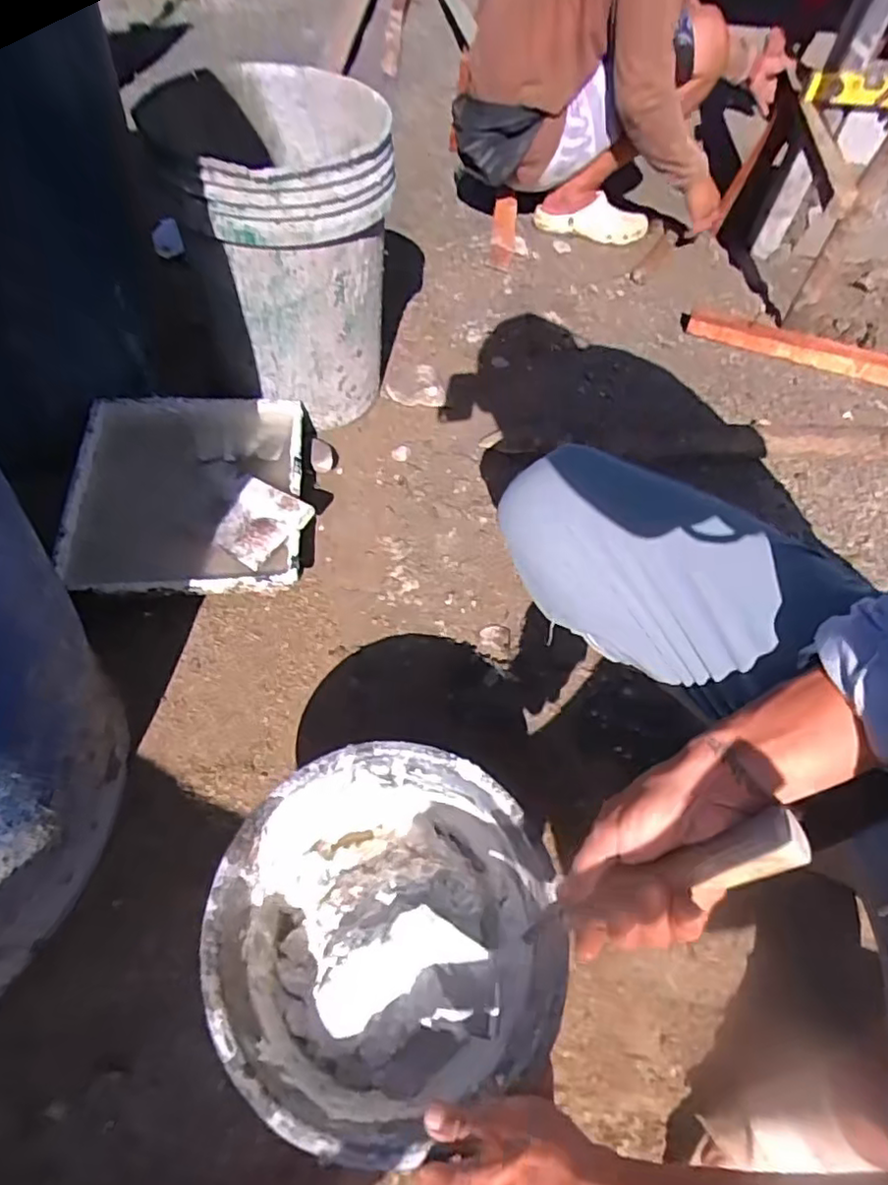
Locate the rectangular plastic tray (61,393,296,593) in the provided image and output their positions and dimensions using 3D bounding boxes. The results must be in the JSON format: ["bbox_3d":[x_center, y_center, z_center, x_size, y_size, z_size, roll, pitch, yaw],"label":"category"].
[{"bbox_3d":[-0.339,-0.141,0.870,0.302,0.049,0.331,-3,56,-5],"label":"rectangular plastic tray"}]

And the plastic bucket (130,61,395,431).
[{"bbox_3d":[-0.225,-0.477,0.936,0.291,0.369,0.292,-4,56,-6],"label":"plastic bucket"}]

